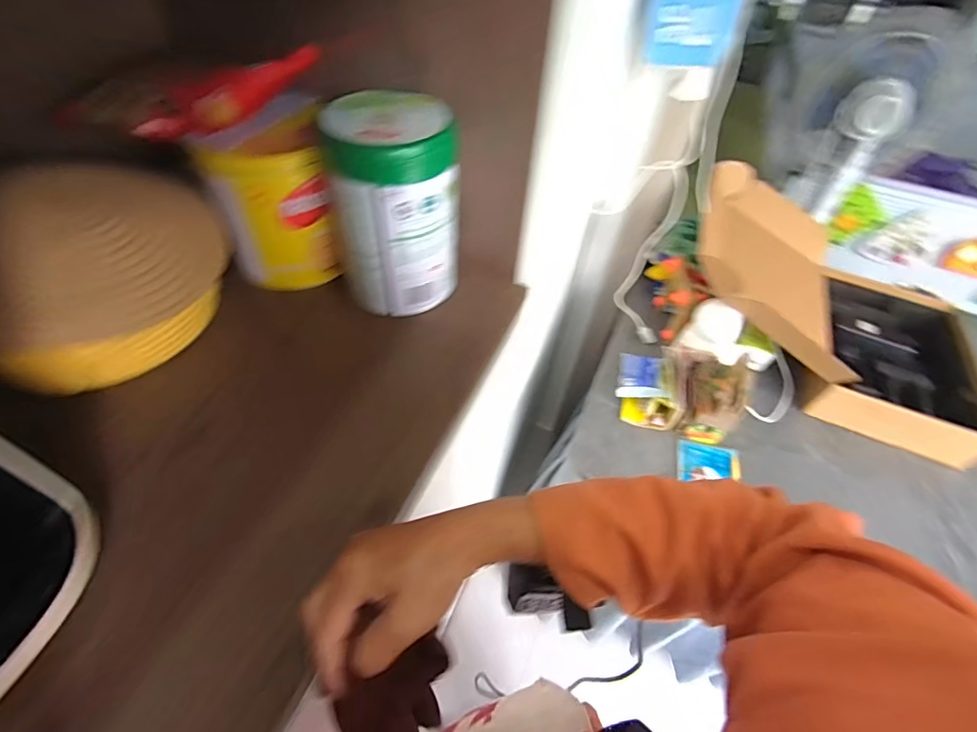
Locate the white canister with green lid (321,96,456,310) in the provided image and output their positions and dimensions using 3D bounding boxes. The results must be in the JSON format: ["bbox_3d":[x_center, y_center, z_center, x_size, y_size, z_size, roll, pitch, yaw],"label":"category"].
[{"bbox_3d":[-0.100,-0.169,0.501,0.129,0.202,0.133,-9,55,-12],"label":"white canister with green lid"}]

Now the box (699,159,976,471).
[{"bbox_3d":[0.651,-0.131,0.875,0.562,0.226,0.423,23,55,12],"label":"box"}]

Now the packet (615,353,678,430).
[{"bbox_3d":[0.280,0.028,0.821,0.091,0.063,0.165,5,53,-1],"label":"packet"}]

